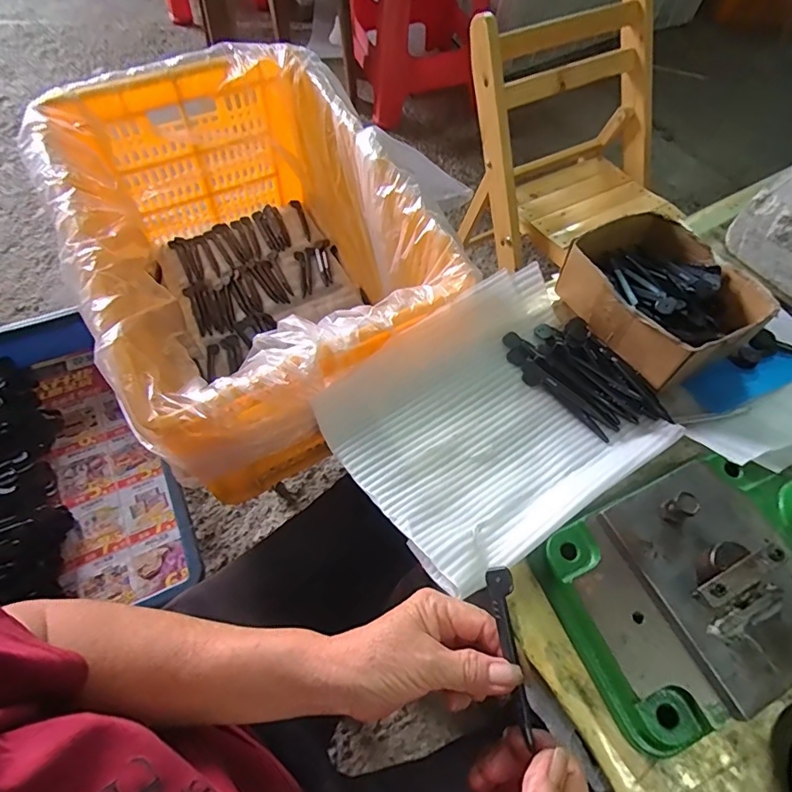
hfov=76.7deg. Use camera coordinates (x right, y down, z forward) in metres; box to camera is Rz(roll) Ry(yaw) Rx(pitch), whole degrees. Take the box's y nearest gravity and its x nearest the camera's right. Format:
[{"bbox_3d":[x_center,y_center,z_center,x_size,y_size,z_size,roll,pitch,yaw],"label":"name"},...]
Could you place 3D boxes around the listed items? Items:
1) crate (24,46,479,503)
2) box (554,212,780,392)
[{"bbox_3d":[-0.178,-0.162,0.649,0.354,0.249,0.516,-22,64,-15],"label":"crate"},{"bbox_3d":[0.259,-0.101,0.497,0.130,0.065,0.168,-29,67,-18],"label":"box"}]

